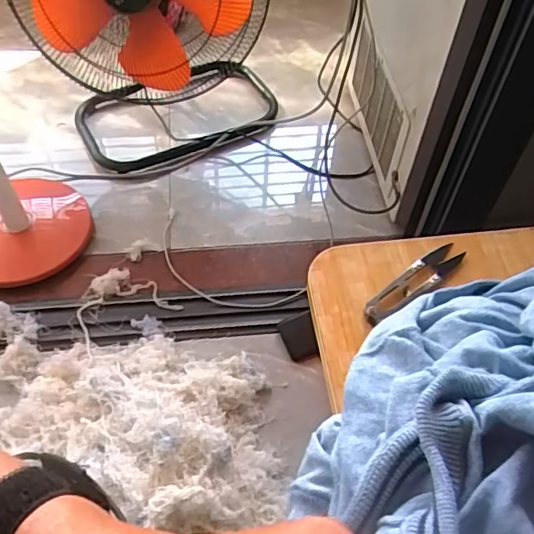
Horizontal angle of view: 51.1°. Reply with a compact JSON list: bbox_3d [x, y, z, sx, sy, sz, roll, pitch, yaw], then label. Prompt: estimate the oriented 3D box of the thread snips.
[{"bbox_3d":[0.109,0.011,0.412,0.100,0.007,0.023,-36,63,-25],"label":"thread snips"}]

